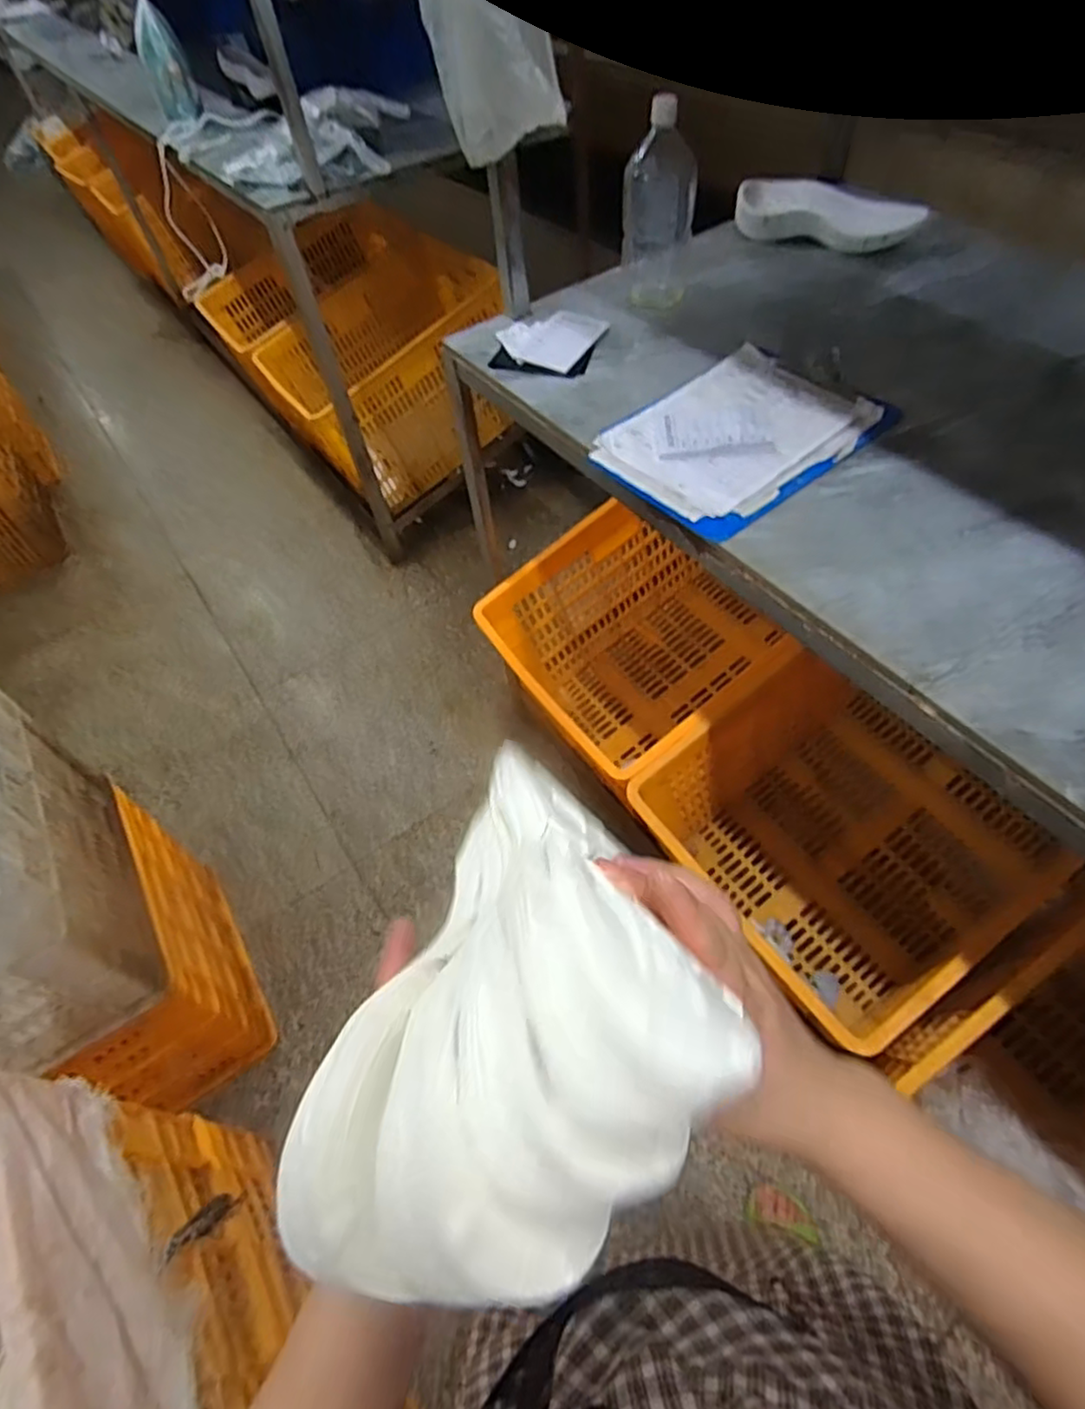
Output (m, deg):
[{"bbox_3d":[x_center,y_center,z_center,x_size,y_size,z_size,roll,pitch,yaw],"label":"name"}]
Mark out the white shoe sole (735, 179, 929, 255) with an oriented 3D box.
[{"bbox_3d":[0.429,-0.745,1.037,0.268,0.056,0.093,24,60,21],"label":"white shoe sole"}]

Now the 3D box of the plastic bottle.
[{"bbox_3d":[0.156,-0.668,0.923,0.073,0.213,0.074,-38,60,-20],"label":"plastic bottle"}]

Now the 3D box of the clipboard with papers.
[{"bbox_3d":[0.225,-0.310,0.782,0.297,0.023,0.220,-35,59,-18],"label":"clipboard with papers"}]

